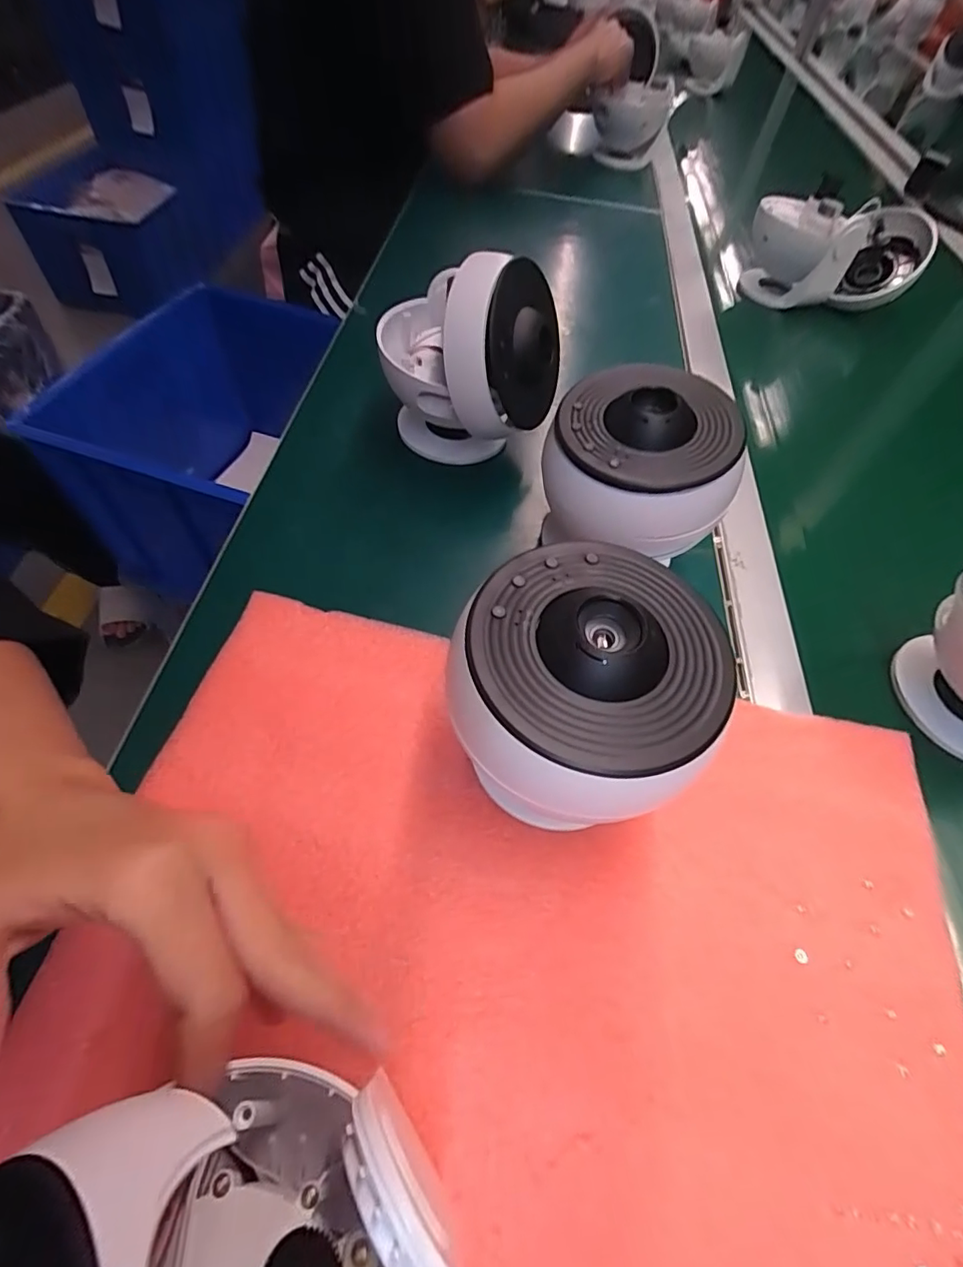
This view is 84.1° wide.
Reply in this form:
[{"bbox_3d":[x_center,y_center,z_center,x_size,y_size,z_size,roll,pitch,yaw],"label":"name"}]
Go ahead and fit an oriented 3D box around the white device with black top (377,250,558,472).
[{"bbox_3d":[-0.016,-0.200,0.395,0.133,0.135,0.097,28,66,14],"label":"white device with black top"}]

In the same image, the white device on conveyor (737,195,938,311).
[{"bbox_3d":[0.406,-0.435,0.610,0.202,0.108,0.087,5,63,3],"label":"white device on conveyor"}]

